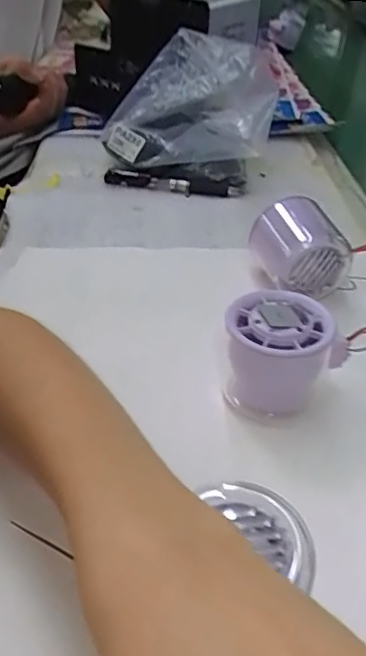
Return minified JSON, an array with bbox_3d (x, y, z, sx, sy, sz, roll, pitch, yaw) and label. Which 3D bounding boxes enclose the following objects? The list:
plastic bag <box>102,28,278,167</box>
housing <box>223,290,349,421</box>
[{"bbox_3d":[0.006,-0.227,0.601,0.156,0.116,0.125,4,38,-3],"label":"plastic bag"},{"bbox_3d":[0.053,0.014,0.325,0.060,0.052,0.058,31,45,30],"label":"housing"}]

